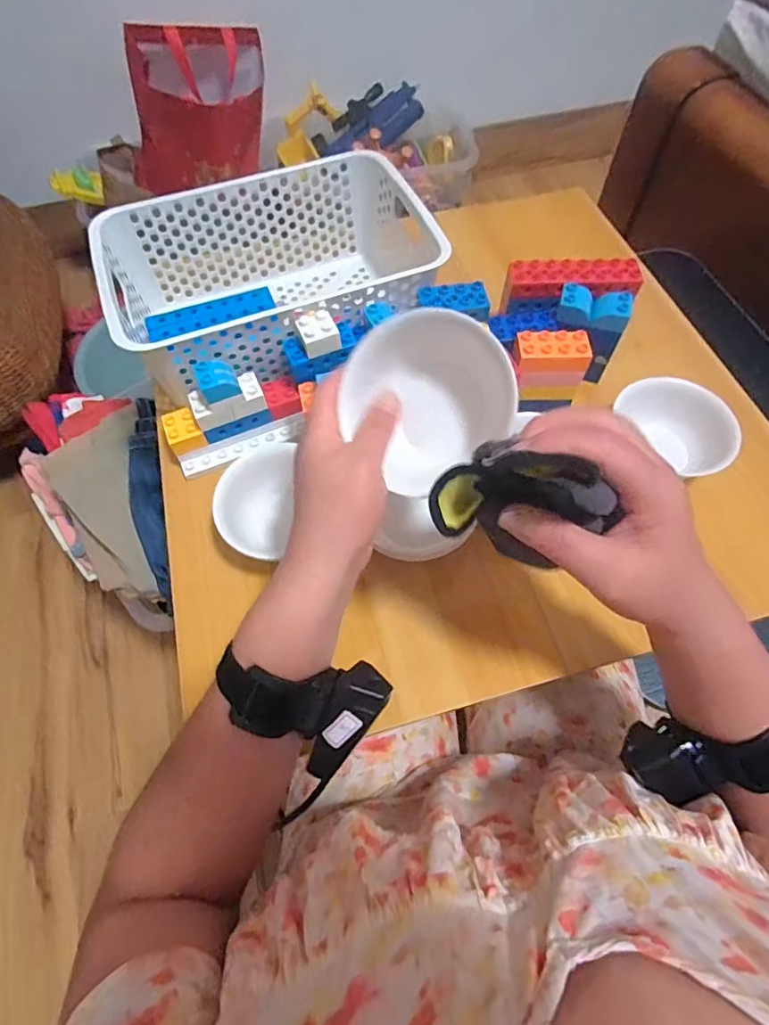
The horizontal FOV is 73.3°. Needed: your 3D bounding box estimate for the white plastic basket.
[{"bbox_3d":[-0.113,-0.233,0.535,0.299,0.116,0.205,-21,64,-10],"label":"white plastic basket"}]

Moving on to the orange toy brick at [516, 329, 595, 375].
[{"bbox_3d":[0.152,-0.147,0.471,0.061,0.019,0.035,-4,63,-2],"label":"orange toy brick"}]

